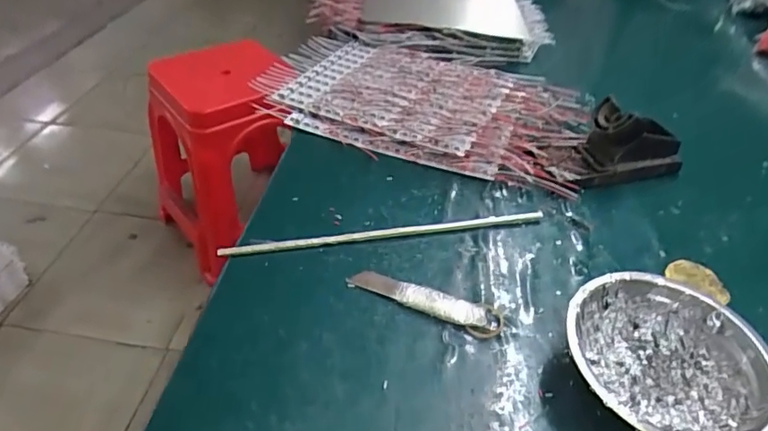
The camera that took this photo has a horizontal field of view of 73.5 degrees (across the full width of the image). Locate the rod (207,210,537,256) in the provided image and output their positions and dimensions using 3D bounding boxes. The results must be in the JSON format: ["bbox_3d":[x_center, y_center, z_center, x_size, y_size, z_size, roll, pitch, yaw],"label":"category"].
[{"bbox_3d":[0.005,0.014,0.435,0.276,0.005,0.010,-6,43,-11],"label":"rod"}]

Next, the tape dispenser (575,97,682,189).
[{"bbox_3d":[0.236,-0.071,0.501,0.114,0.064,0.056,-7,43,-11],"label":"tape dispenser"}]

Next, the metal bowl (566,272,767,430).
[{"bbox_3d":[0.179,0.098,0.332,0.122,0.039,0.119,2,42,-2],"label":"metal bowl"}]

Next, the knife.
[{"bbox_3d":[0.029,0.062,0.384,0.112,0.009,0.022,20,45,17],"label":"knife"}]

